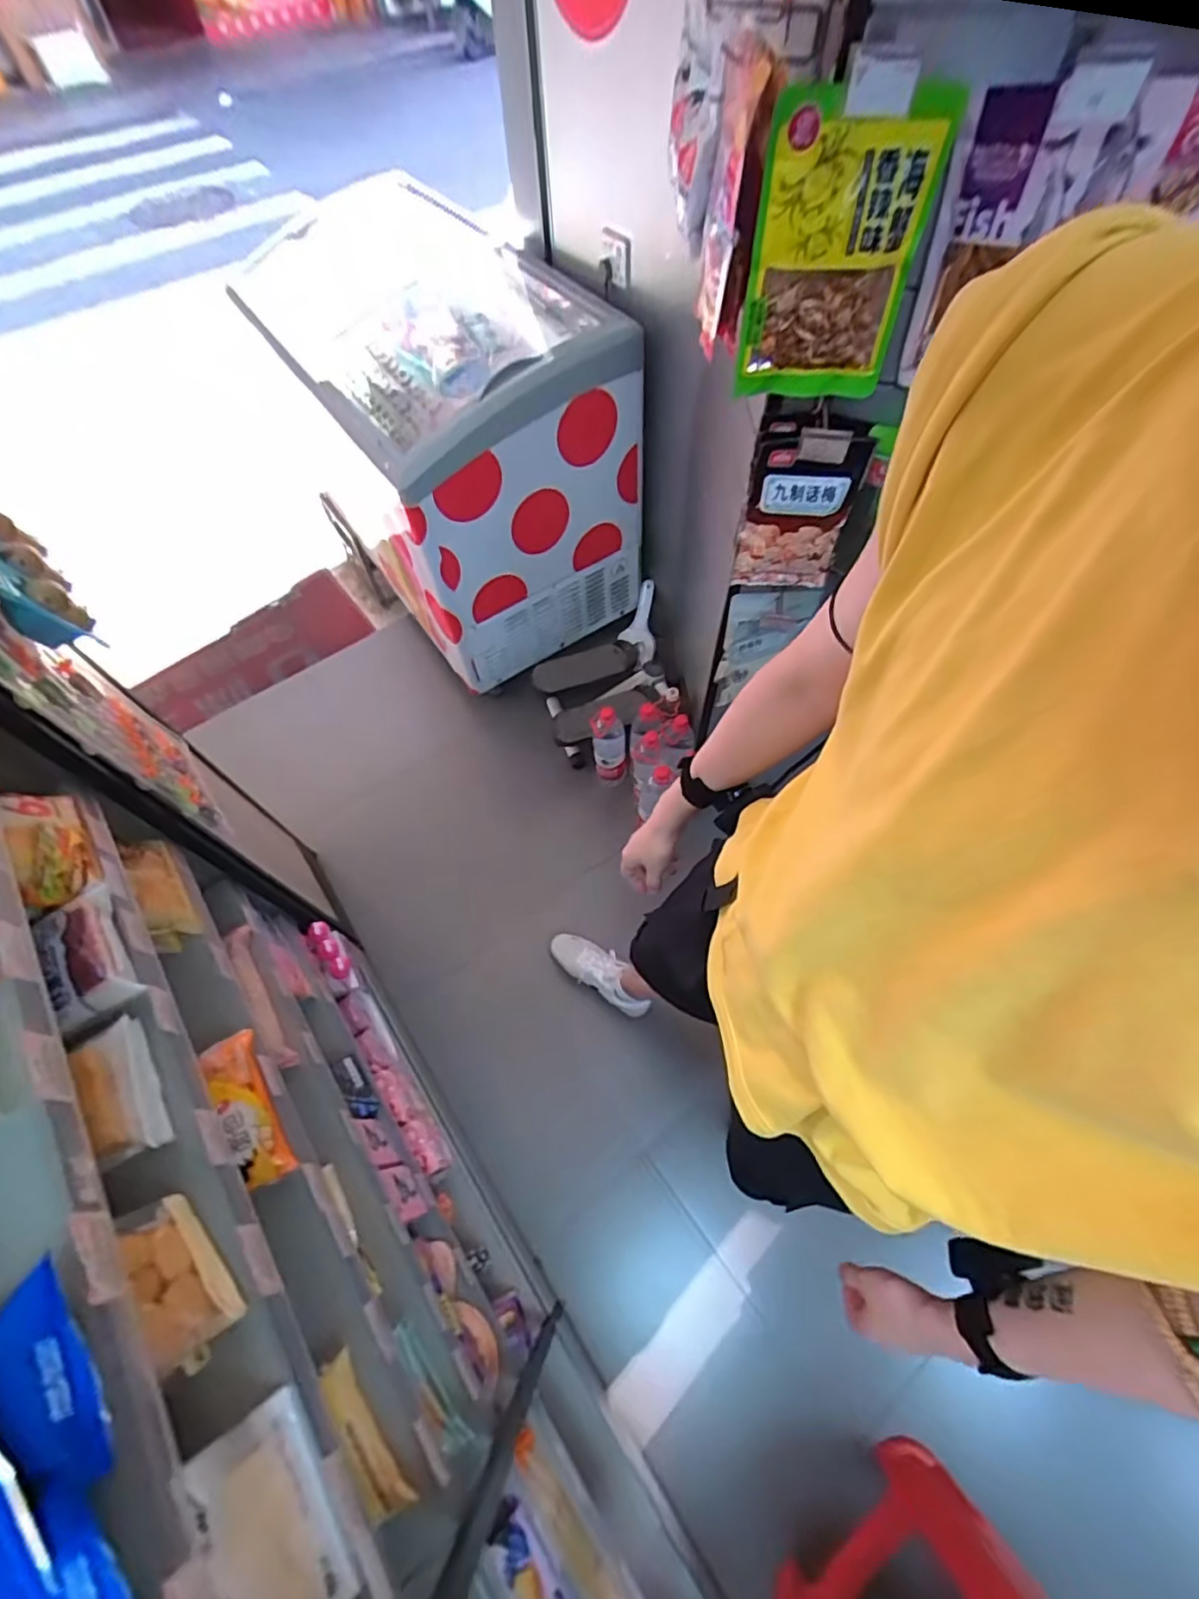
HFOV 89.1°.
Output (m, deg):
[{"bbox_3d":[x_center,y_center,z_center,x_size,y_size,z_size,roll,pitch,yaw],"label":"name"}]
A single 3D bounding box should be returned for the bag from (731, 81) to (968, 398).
[{"bbox_3d":[0.262,-0.605,0.693,0.175,0.262,0.046,13,62,9],"label":"bag"}]

